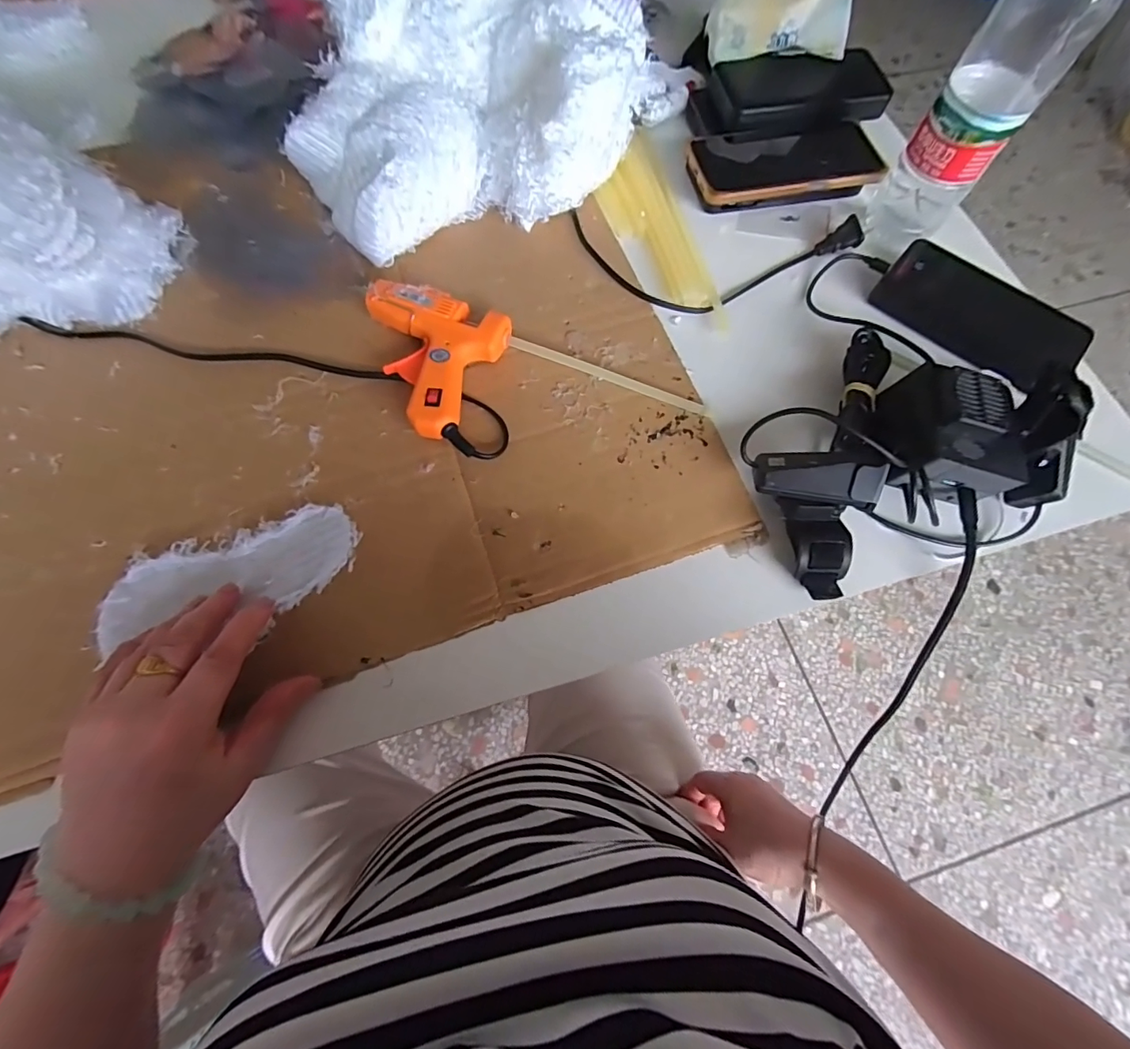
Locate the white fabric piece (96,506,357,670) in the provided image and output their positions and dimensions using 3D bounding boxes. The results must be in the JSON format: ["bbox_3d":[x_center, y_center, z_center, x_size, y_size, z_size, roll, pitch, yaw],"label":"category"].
[{"bbox_3d":[-0.216,0.033,0.307,0.157,0.007,0.058,-16,70,-7],"label":"white fabric piece"}]

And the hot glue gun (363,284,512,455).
[{"bbox_3d":[-0.106,-0.120,0.360,0.109,0.028,0.118,14,69,5],"label":"hot glue gun"}]

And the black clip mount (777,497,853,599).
[{"bbox_3d":[0.168,0.014,0.321,0.037,0.026,0.066,-3,70,-3],"label":"black clip mount"}]

